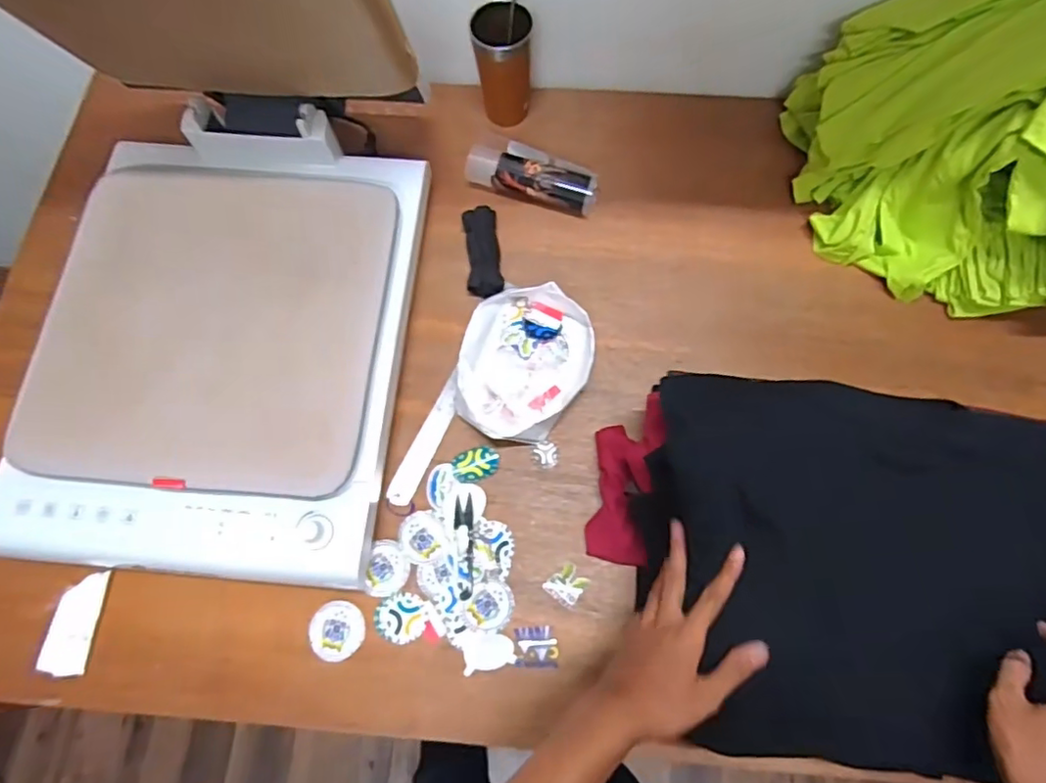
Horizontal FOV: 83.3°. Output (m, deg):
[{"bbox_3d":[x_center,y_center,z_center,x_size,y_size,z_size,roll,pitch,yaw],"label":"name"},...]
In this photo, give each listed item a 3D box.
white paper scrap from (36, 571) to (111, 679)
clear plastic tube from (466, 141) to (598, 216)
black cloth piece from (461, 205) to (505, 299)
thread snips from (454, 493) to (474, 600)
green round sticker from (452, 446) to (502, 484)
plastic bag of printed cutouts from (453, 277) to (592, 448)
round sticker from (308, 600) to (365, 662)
[{"bbox_3d":[-0.521,0.268,0.679,0.061,0.006,0.111,1,71,0],"label":"white paper scrap"},{"bbox_3d":[0.013,-0.302,0.831,0.182,0.055,0.073,20,72,7],"label":"clear plastic tube"},{"bbox_3d":[-0.054,-0.189,0.802,0.048,0.031,0.136,-5,71,-2],"label":"black cloth piece"},{"bbox_3d":[-0.070,0.183,0.697,0.023,0.006,0.117,-1,71,-1],"label":"thread snips"},{"bbox_3d":[-0.057,0.089,0.722,0.058,0.004,0.039,-17,78,-2],"label":"green round sticker"},{"bbox_3d":[0.003,-0.036,0.743,0.156,0.047,0.198,13,71,4],"label":"plastic bag of printed cutouts"},{"bbox_3d":[-0.213,0.274,0.674,0.062,0.005,0.063,1,72,-3],"label":"round sticker"}]

